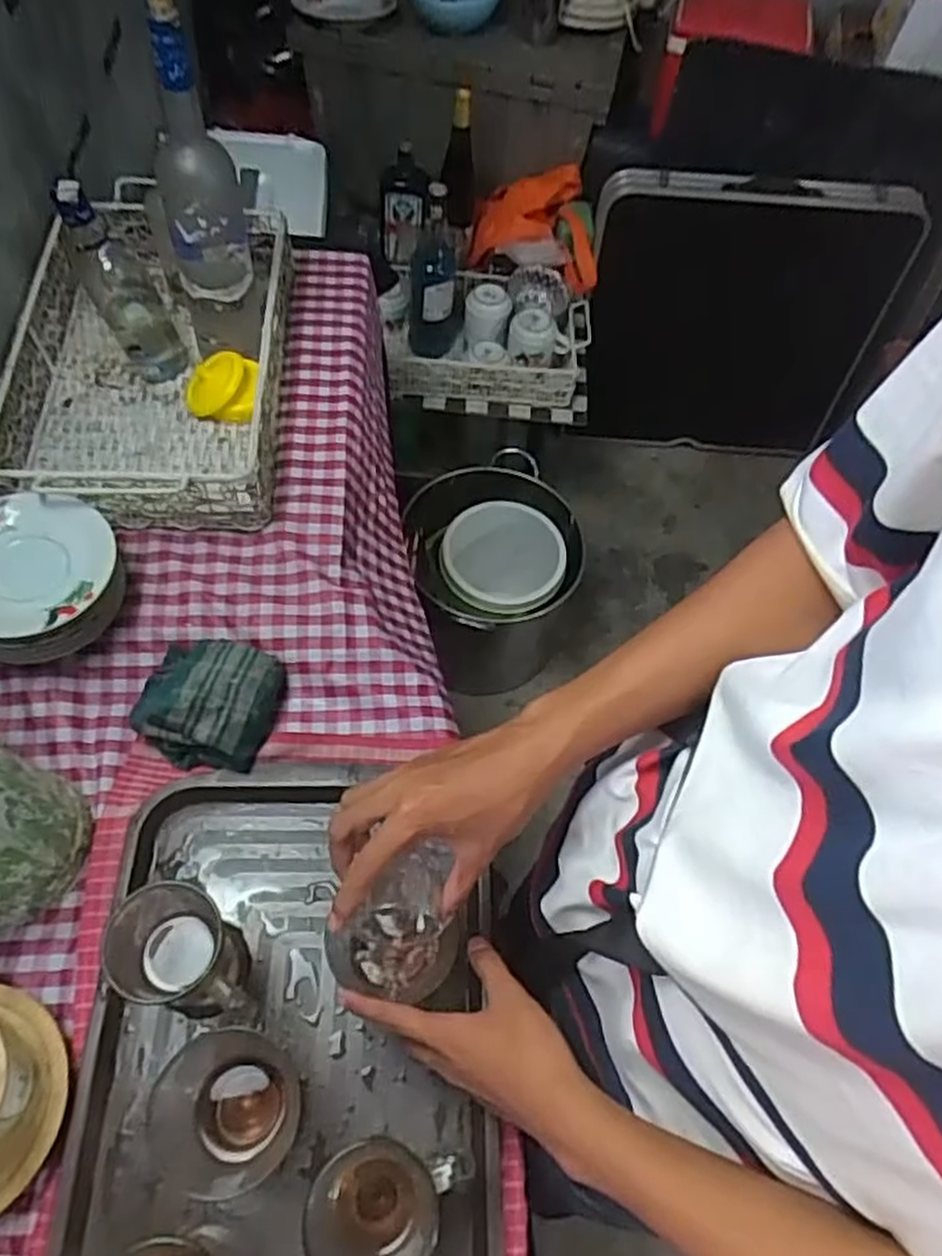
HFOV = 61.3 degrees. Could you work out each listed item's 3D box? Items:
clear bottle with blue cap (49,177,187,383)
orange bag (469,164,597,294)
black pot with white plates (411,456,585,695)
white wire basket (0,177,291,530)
[{"bbox_3d":[-0.361,-0.358,0.814,0.070,0.209,0.071,-24,65,-18],"label":"clear bottle with blue cap"},{"bbox_3d":[0.128,-0.785,1.552,0.244,0.121,0.230,7,59,-1],"label":"orange bag"},{"bbox_3d":[0.044,-0.098,1.518,0.279,0.293,0.337,-10,61,-7],"label":"black pot with white plates"},{"bbox_3d":[-0.338,-0.290,0.855,0.258,0.110,0.415,1,60,-5],"label":"white wire basket"}]

